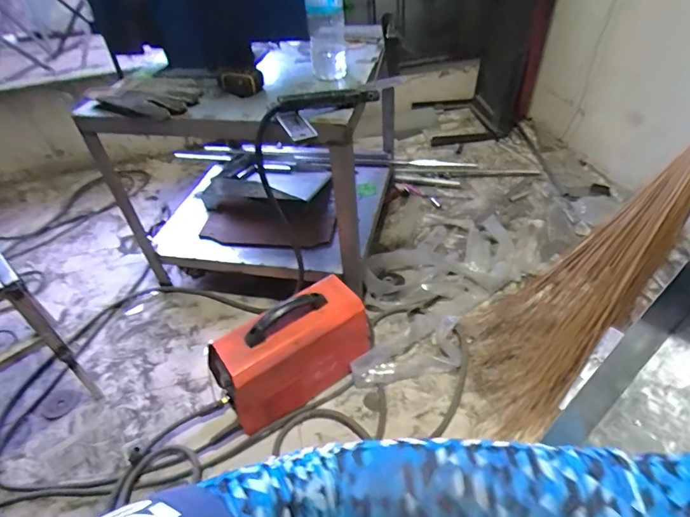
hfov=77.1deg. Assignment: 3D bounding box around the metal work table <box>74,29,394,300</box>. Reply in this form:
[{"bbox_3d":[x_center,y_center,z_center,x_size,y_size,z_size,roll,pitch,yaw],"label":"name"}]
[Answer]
[{"bbox_3d":[-0.263,-0.282,1.247,0.759,0.567,0.647,3,44,10],"label":"metal work table"}]

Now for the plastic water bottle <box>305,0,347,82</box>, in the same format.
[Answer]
[{"bbox_3d":[-0.042,-0.506,0.887,0.074,0.238,0.067,-4,43,2],"label":"plastic water bottle"}]

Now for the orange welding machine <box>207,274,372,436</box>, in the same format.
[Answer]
[{"bbox_3d":[-0.118,0.199,0.958,0.332,0.212,0.154,-31,48,-24],"label":"orange welding machine"}]

